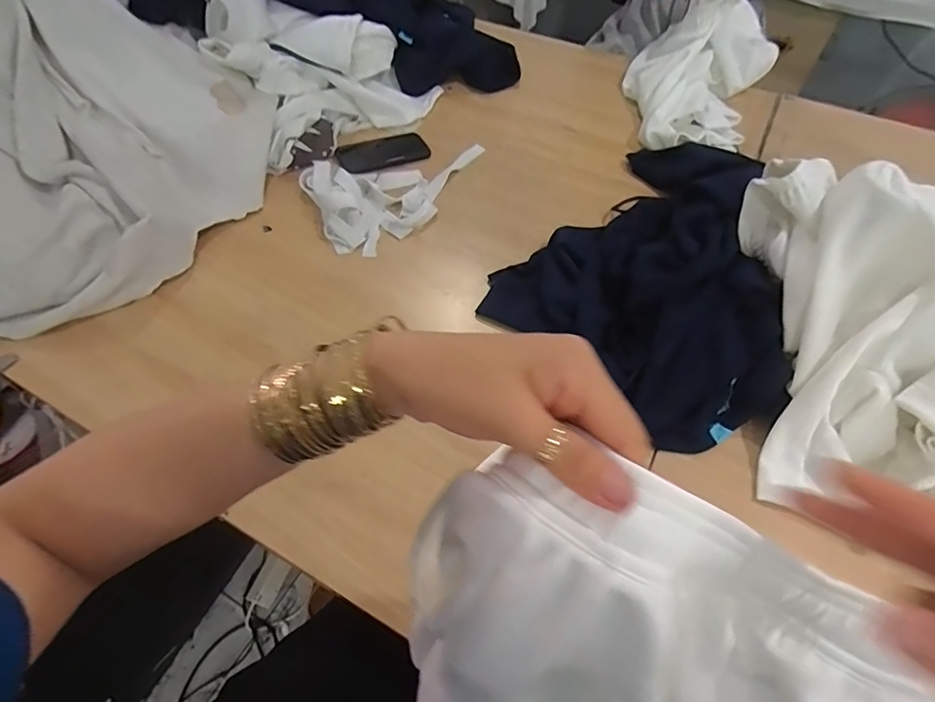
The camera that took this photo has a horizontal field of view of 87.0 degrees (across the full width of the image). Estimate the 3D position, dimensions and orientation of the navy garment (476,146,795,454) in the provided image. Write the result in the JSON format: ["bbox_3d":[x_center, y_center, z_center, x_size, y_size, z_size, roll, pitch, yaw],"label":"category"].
[{"bbox_3d":[0.241,-0.104,0.589,0.347,0.127,0.353,35,59,22],"label":"navy garment"}]

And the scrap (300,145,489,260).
[{"bbox_3d":[-0.086,-0.260,0.762,0.307,0.033,0.201,-24,57,-18],"label":"scrap"}]

